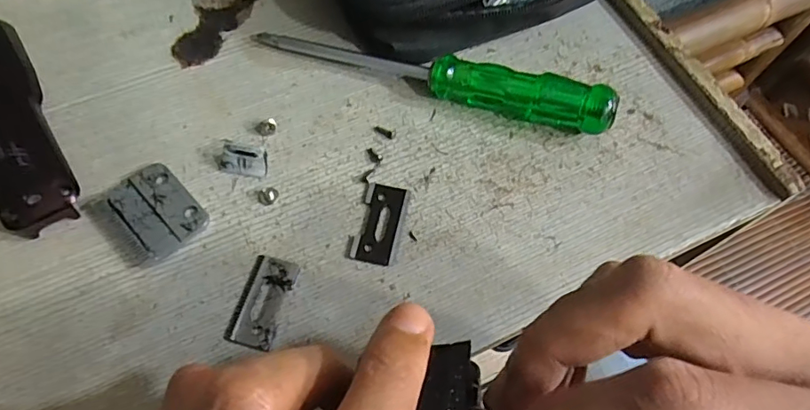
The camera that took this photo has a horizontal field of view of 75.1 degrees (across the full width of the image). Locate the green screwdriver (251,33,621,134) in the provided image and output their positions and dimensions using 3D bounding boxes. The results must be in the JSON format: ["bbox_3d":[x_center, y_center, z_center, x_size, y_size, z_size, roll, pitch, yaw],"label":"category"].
[{"bbox_3d":[0.012,-0.069,0.275,0.190,0.025,0.019,16,67,6],"label":"green screwdriver"}]

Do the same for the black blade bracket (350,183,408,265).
[{"bbox_3d":[-0.012,0.008,0.251,0.019,0.004,0.040,14,66,5],"label":"black blade bracket"}]

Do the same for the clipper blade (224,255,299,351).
[{"bbox_3d":[-0.063,0.043,0.234,0.021,0.004,0.040,15,66,5],"label":"clipper blade"}]

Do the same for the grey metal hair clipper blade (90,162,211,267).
[{"bbox_3d":[-0.120,0.004,0.249,0.039,0.005,0.045,-42,73,-18],"label":"grey metal hair clipper blade"}]

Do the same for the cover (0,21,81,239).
[{"bbox_3d":[-0.201,-0.048,0.263,0.038,0.019,0.140,-32,70,-14],"label":"cover"}]

